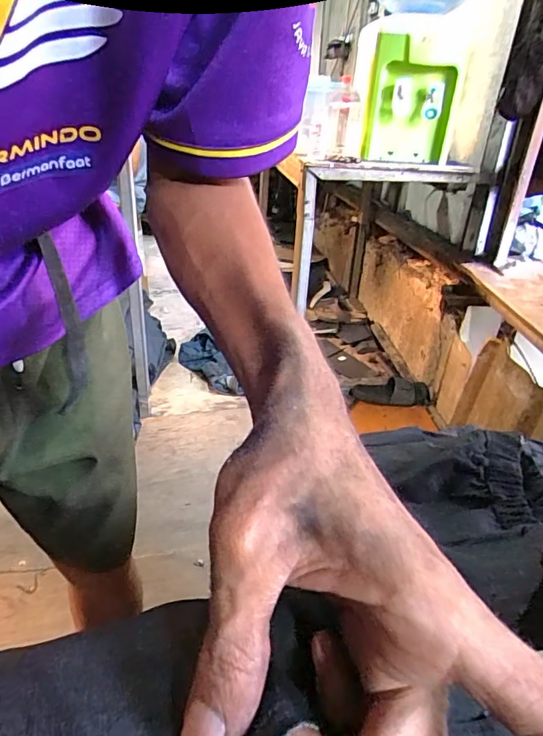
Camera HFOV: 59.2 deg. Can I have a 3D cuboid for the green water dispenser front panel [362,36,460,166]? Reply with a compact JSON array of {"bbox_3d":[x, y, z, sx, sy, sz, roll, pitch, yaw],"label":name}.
[{"bbox_3d":[0.435,-0.825,1.491,0.278,0.332,0.046,-1,32,-9],"label":"green water dispenser front panel"}]

